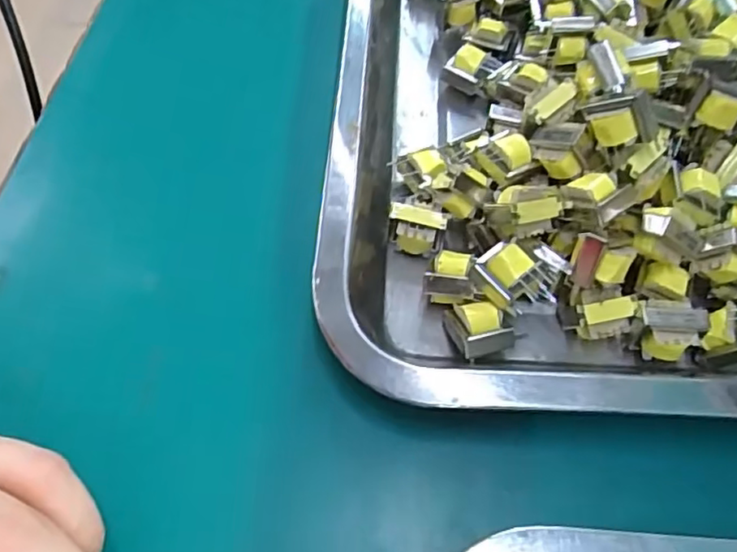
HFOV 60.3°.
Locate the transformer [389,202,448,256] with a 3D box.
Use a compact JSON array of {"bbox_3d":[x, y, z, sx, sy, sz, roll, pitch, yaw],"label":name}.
[{"bbox_3d":[0.017,-0.016,0.228,0.019,0.018,0.011,9,58,7],"label":"transformer"}]

